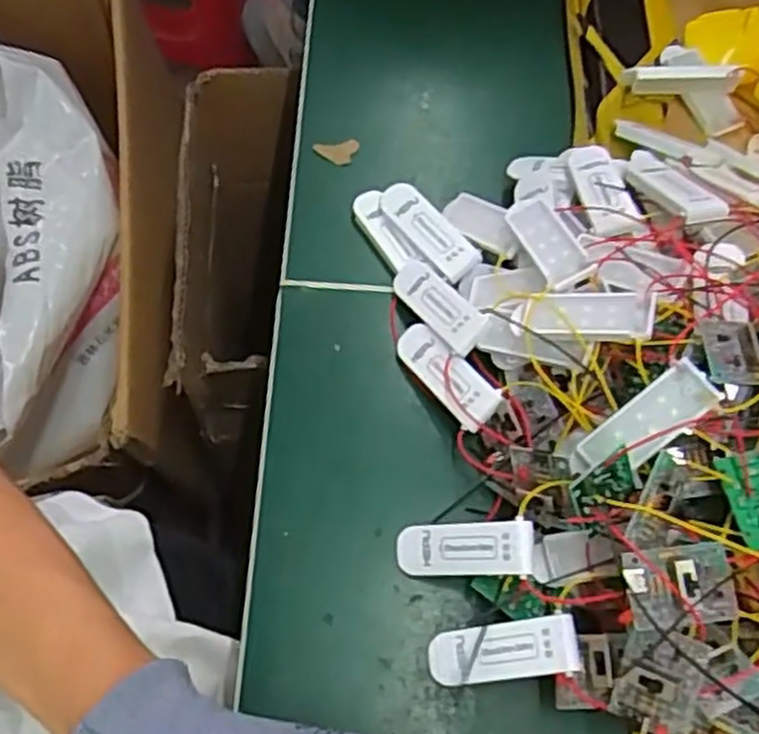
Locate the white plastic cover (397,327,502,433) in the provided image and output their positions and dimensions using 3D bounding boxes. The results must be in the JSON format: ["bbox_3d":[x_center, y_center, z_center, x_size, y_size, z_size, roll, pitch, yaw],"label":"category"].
[{"bbox_3d":[0.028,0.003,0.346,0.021,0.005,0.056,-50,60,8],"label":"white plastic cover"}]

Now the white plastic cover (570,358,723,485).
[{"bbox_3d":[0.095,0.023,0.288,0.058,0.010,0.020,-38,67,15],"label":"white plastic cover"}]

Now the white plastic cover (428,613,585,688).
[{"bbox_3d":[0.046,0.107,0.296,0.057,0.004,0.020,-17,64,24],"label":"white plastic cover"}]

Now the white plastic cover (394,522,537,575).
[{"bbox_3d":[0.033,0.072,0.310,0.057,0.007,0.019,-10,63,30],"label":"white plastic cover"}]

